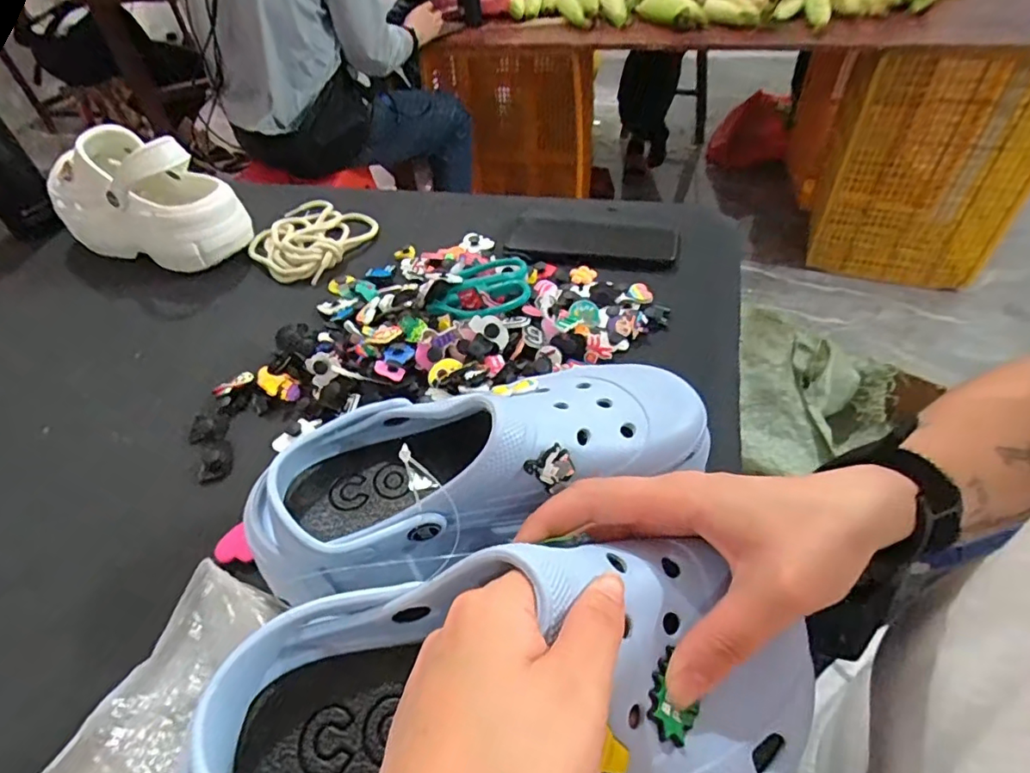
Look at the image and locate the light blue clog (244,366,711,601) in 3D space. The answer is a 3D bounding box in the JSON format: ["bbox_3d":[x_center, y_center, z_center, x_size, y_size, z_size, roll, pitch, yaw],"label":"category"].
[{"bbox_3d":[-0.014,0.044,0.299,0.234,0.096,0.100,-16,47,-10],"label":"light blue clog"}]

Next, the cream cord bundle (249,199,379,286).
[{"bbox_3d":[-0.221,-0.164,0.575,0.126,0.017,0.123,22,52,23],"label":"cream cord bundle"}]

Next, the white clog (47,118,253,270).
[{"bbox_3d":[-0.383,-0.194,0.561,0.193,0.112,0.081,16,50,20],"label":"white clog"}]

